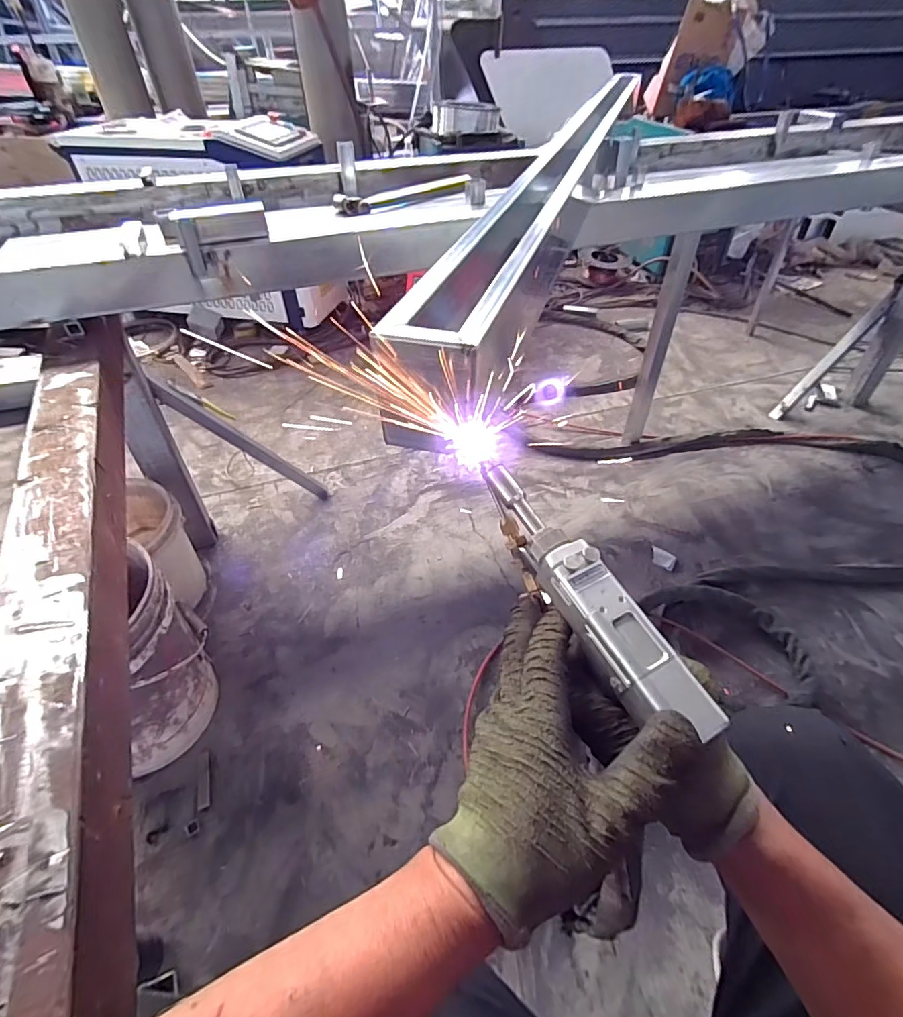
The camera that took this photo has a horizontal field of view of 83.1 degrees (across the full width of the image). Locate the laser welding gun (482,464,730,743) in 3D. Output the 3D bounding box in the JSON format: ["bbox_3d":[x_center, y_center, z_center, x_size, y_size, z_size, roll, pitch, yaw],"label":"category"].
[{"bbox_3d":[0.082,0.054,0.338,0.040,0.051,0.209,-24,53,-18],"label":"laser welding gun"}]

